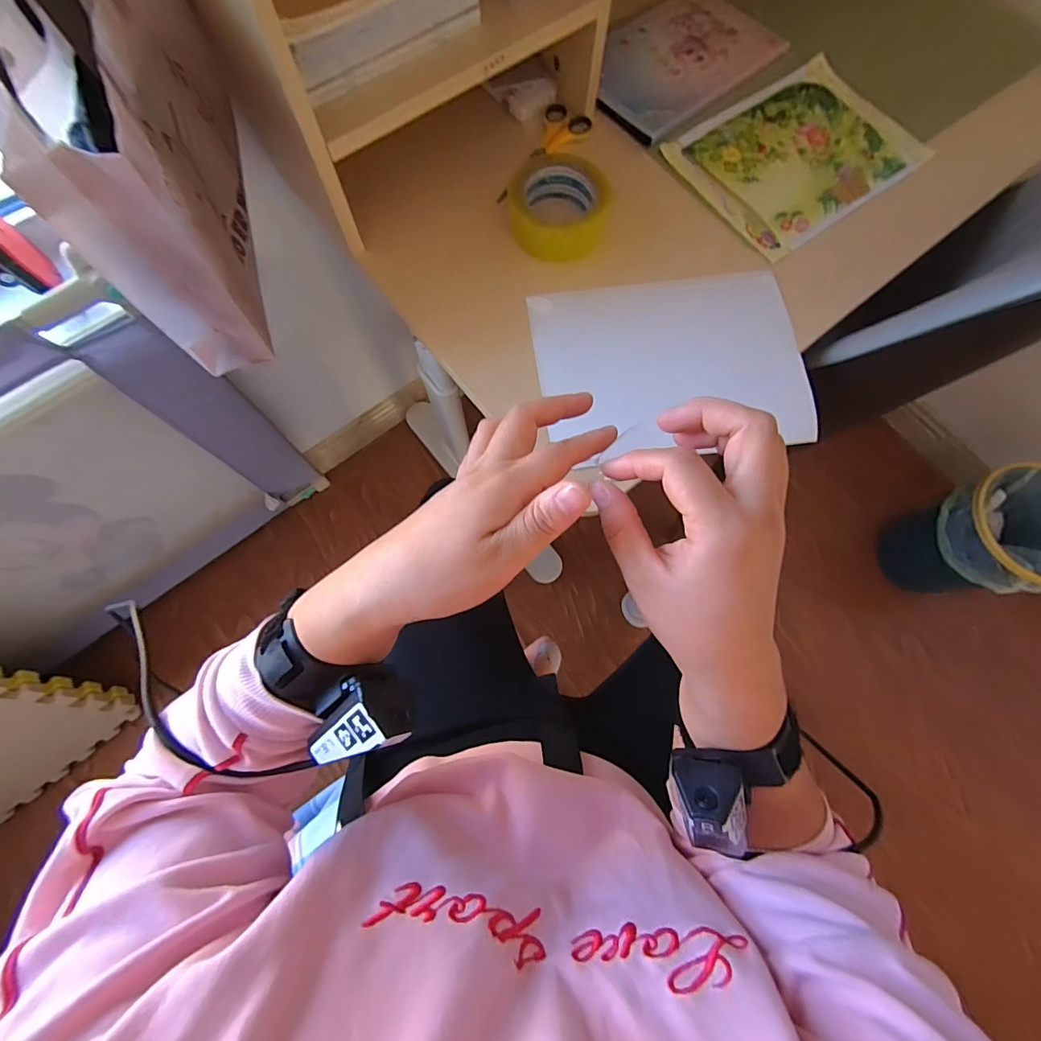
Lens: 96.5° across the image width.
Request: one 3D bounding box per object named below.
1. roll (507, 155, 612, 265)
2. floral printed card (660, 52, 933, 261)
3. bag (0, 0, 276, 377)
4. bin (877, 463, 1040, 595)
[{"bbox_3d":[0.044,-0.352,0.519,0.107,0.038,0.104,0,74,-1],"label":"roll"},{"bbox_3d":[0.336,-0.452,0.565,0.271,0.011,0.204,-34,78,-9],"label":"floral printed card"},{"bbox_3d":[-0.311,-0.319,0.349,0.096,0.300,0.264,-10,75,-3],"label":"bag"},{"bbox_3d":[0.952,0.043,0.974,0.227,0.303,0.228,-14,75,-5],"label":"bin"}]

